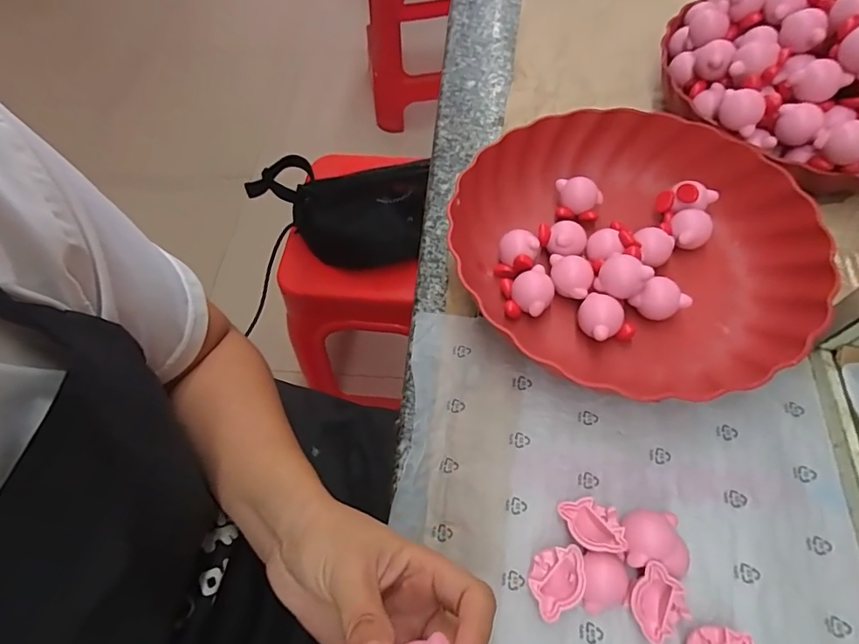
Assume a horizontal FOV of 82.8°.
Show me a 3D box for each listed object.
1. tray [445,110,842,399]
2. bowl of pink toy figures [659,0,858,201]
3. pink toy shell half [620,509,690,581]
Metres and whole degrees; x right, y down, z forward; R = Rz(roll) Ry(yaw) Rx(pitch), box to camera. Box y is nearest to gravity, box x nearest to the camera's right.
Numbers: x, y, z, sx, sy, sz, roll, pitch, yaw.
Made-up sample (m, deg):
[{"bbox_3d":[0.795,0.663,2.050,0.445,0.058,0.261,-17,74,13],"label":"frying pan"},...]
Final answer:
[{"bbox_3d":[0.145,-0.060,0.351,0.234,0.045,0.220,40,71,22],"label":"tray"},{"bbox_3d":[0.298,-0.197,0.381,0.198,0.098,0.193,-2,61,3],"label":"bowl of pink toy figures"},{"bbox_3d":[0.122,0.120,0.264,0.035,0.018,0.032,-2,61,3],"label":"pink toy shell half"}]

